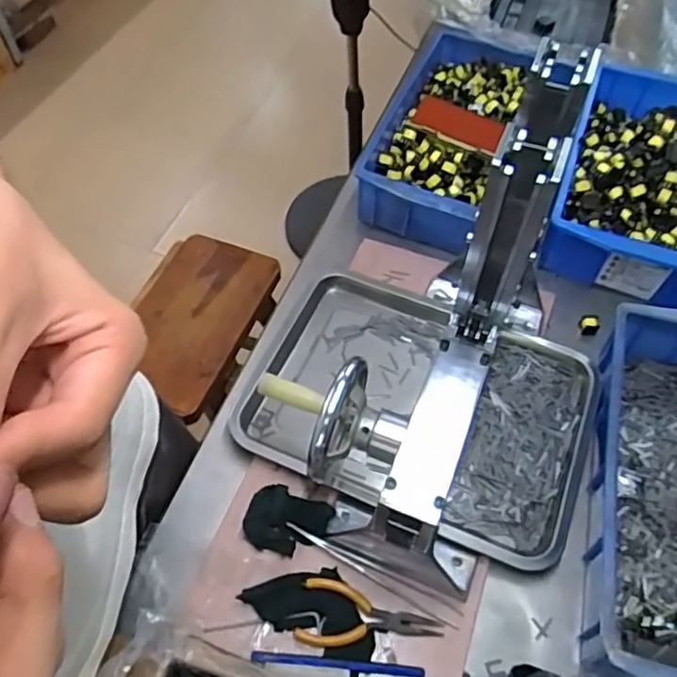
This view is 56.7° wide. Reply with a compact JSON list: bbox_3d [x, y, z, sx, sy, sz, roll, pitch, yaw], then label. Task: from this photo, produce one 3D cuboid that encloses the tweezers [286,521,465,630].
[{"bbox_3d":[0.032,0.211,0.577,0.171,0.014,0.021,25,59,17],"label":"tweezers"}]

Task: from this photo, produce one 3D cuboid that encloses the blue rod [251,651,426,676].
[{"bbox_3d":[-0.001,0.272,0.523,0.142,0.006,0.008,4,55,3],"label":"blue rod"}]

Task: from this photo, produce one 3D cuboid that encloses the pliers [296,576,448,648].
[{"bbox_3d":[0.027,0.246,0.544,0.124,0.011,0.053,9,55,6],"label":"pliers"}]

